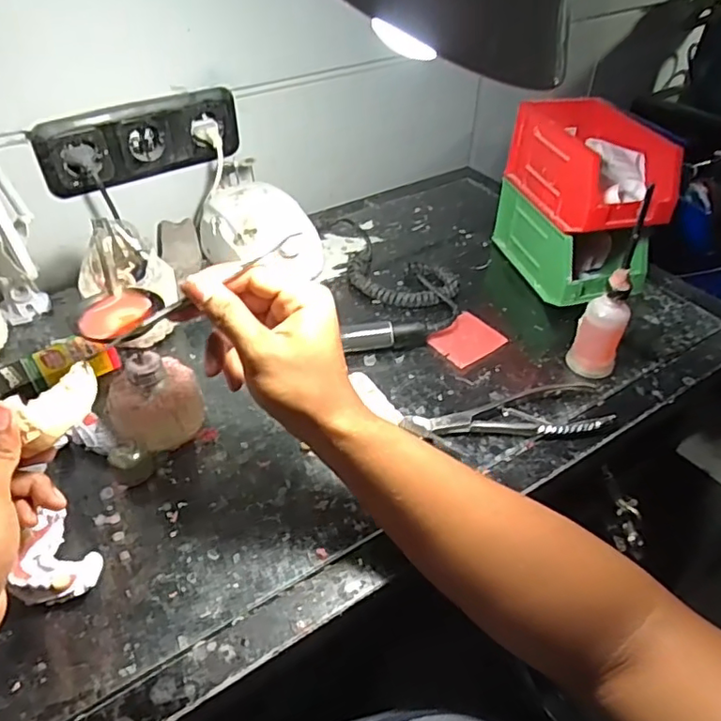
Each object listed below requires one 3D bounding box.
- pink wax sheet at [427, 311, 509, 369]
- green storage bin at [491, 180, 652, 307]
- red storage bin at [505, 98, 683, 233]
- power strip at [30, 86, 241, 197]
[{"bbox_3d":[0.109,-0.022,0.600,0.071,0.004,0.058,-27,50,-28],"label":"pink wax sheet"},{"bbox_3d":[0.240,-0.136,0.675,0.100,0.086,0.172,-10,44,-12],"label":"green storage bin"},{"bbox_3d":[0.234,-0.209,0.619,0.090,0.084,0.198,-12,44,-14],"label":"red storage bin"},{"bbox_3d":[-0.236,-0.241,0.648,0.221,0.080,0.035,-26,49,-27],"label":"power strip"}]

